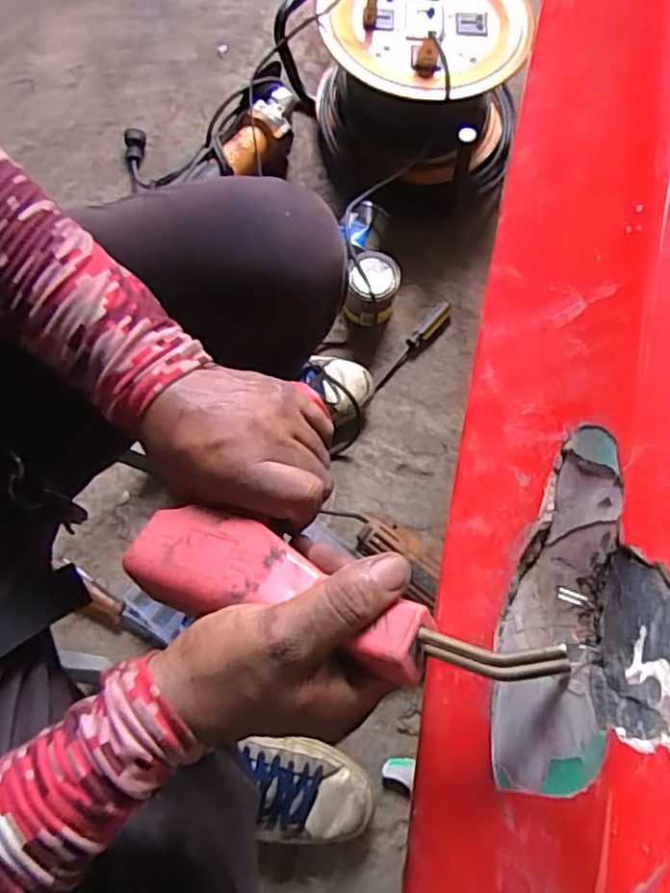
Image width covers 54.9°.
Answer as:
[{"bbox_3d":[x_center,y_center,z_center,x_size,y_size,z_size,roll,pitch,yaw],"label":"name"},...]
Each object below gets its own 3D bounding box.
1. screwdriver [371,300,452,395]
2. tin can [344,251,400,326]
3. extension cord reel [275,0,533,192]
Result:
[{"bbox_3d":[0.104,-0.135,0.888,0.022,0.021,0.171,39,75,10],"label":"screwdriver"},{"bbox_3d":[0.050,-0.212,0.864,0.065,0.077,0.070,1,72,-2],"label":"tin can"},{"bbox_3d":[0.122,-0.536,0.914,0.276,0.171,0.335,-38,77,-13],"label":"extension cord reel"}]

